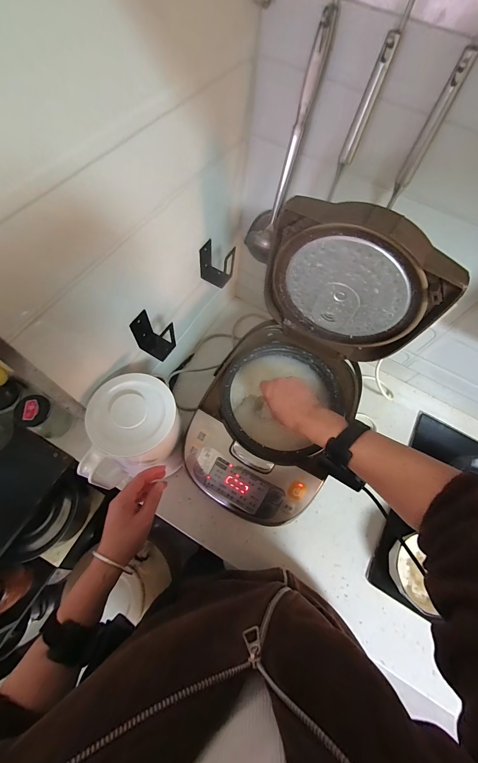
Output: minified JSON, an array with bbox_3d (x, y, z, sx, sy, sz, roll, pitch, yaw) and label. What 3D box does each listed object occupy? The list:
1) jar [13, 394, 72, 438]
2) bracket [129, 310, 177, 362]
[{"bbox_3d":[-0.403,0.078,0.606,0.062,0.120,0.065,1,65,-3],"label":"jar"},{"bbox_3d":[-0.141,-0.073,0.486,0.060,0.072,0.040,30,67,10],"label":"bracket"}]

